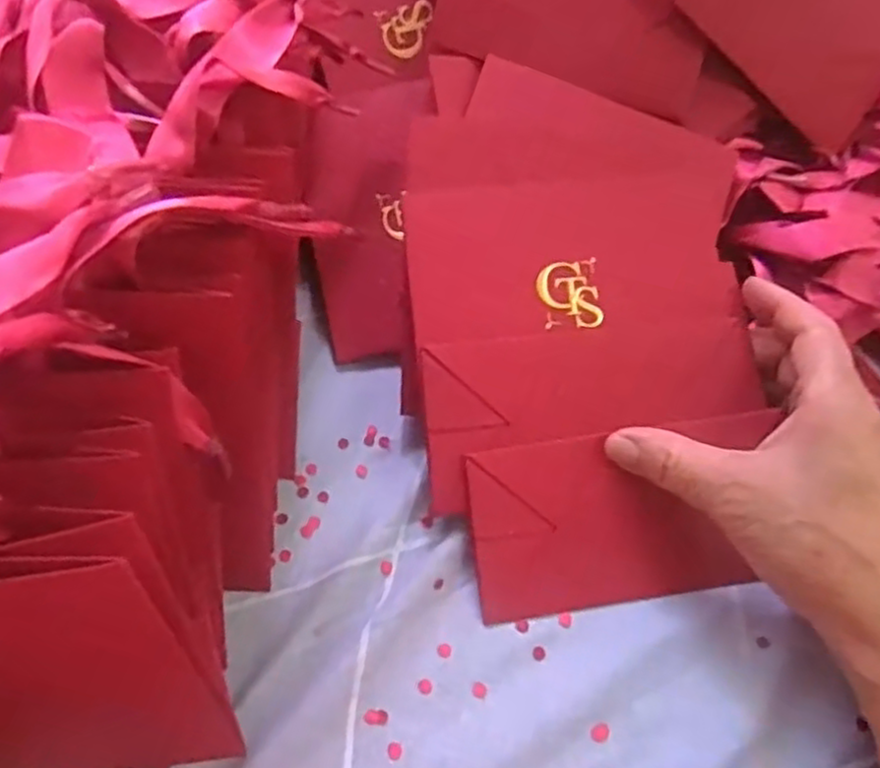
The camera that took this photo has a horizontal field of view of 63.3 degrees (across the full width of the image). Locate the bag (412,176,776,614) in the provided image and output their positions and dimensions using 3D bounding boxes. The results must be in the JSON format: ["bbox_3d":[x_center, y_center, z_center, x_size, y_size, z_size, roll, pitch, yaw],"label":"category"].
[{"bbox_3d":[0.066,-0.001,0.305,0.146,0.017,0.182,-3,79,-7],"label":"bag"}]

